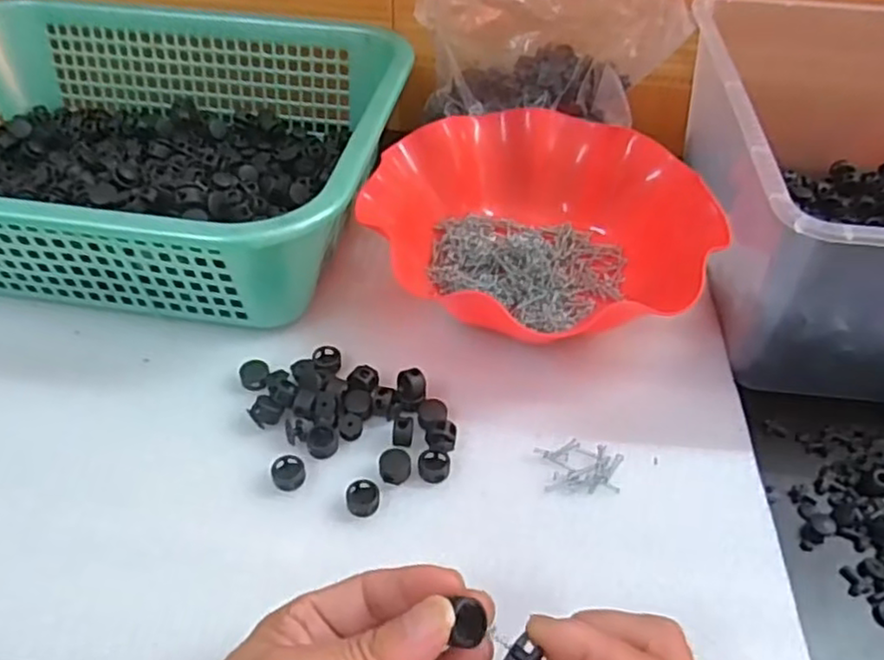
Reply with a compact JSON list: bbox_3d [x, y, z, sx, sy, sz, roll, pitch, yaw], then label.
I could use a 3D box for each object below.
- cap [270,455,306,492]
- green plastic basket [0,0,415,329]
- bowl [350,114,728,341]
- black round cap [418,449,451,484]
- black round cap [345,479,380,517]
[{"bbox_3d":[-0.082,0.076,0.367,0.017,0.008,0.018,1,47,-1],"label":"cap"},{"bbox_3d":[-0.227,-0.143,0.501,0.382,0.104,0.294,7,47,4],"label":"green plastic basket"},{"bbox_3d":[0.066,-0.071,0.473,0.204,0.060,0.208,1,47,-1],"label":"bowl"},{"bbox_3d":[-0.004,0.074,0.373,0.016,0.006,0.018,8,49,5],"label":"black round cap"},{"bbox_3d":[-0.041,0.087,0.358,0.017,0.008,0.019,-1,47,-4],"label":"black round cap"}]

